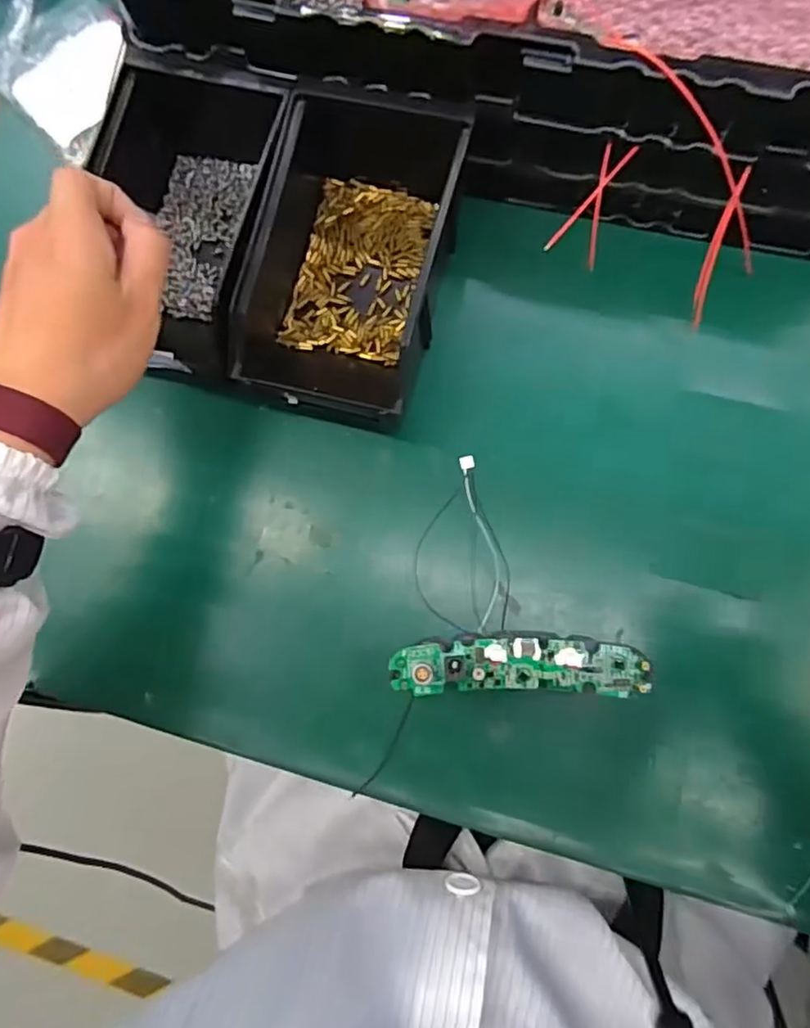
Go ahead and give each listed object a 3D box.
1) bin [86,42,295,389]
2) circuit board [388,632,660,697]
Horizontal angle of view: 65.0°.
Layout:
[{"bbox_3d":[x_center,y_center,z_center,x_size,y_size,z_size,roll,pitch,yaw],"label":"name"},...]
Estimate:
[{"bbox_3d":[-0.131,-0.176,0.389,0.113,0.074,0.177,11,82,6],"label":"bin"},{"bbox_3d":[0.053,0.070,0.294,0.116,0.010,0.028,-1,80,5],"label":"circuit board"}]

